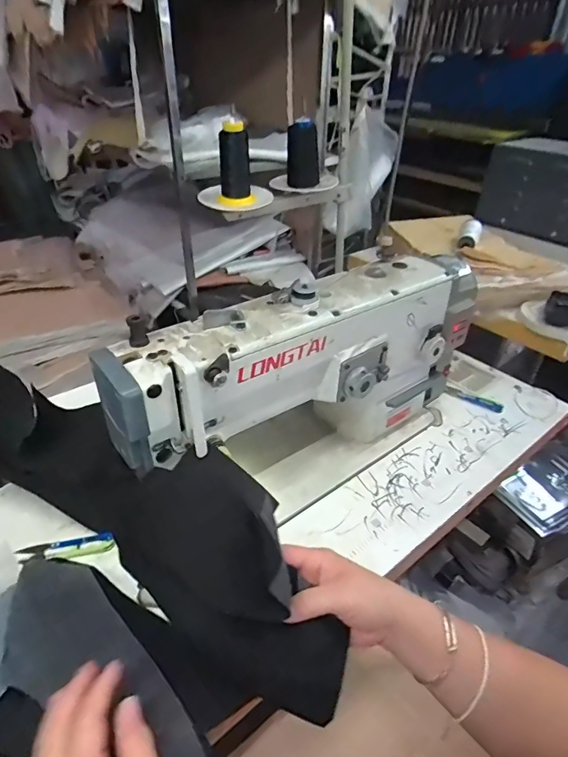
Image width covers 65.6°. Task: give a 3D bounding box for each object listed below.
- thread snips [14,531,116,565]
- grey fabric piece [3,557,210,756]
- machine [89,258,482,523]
[{"bbox_3d":[-0.242,0.191,0.494,0.099,0.006,0.023,-7,36,-13],"label":"thread snips"},{"bbox_3d":[-0.148,0.230,0.341,0.210,0.024,0.082,35,36,27],"label":"grey fabric piece"},{"bbox_3d":[0.048,0.002,0.559,0.495,0.240,0.134,-22,42,-30],"label":"machine"}]

